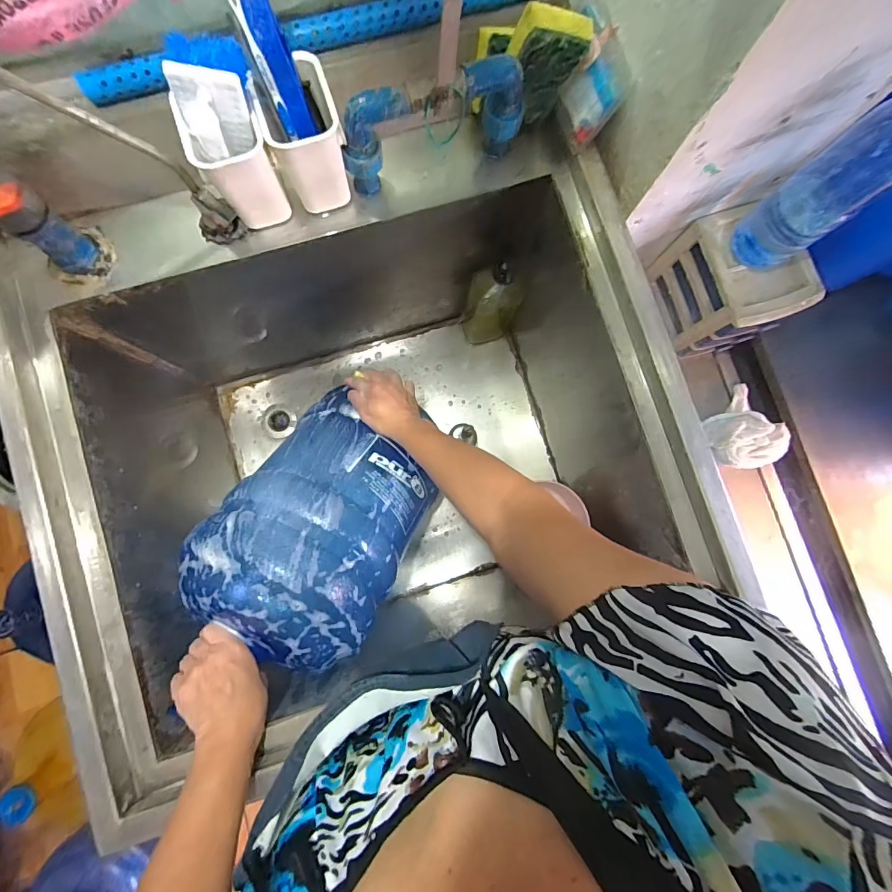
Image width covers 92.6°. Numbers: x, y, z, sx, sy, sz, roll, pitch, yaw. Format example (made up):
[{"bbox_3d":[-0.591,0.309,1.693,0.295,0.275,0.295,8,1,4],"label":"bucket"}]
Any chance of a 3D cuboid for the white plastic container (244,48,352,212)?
[{"bbox_3d":[-0.145,-0.319,0.442,0.075,0.116,0.078,-16,86,-3],"label":"white plastic container"}]

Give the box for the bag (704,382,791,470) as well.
[{"bbox_3d":[0.488,-0.019,0.693,0.119,0.051,0.126,-37,87,-4],"label":"bag"}]

